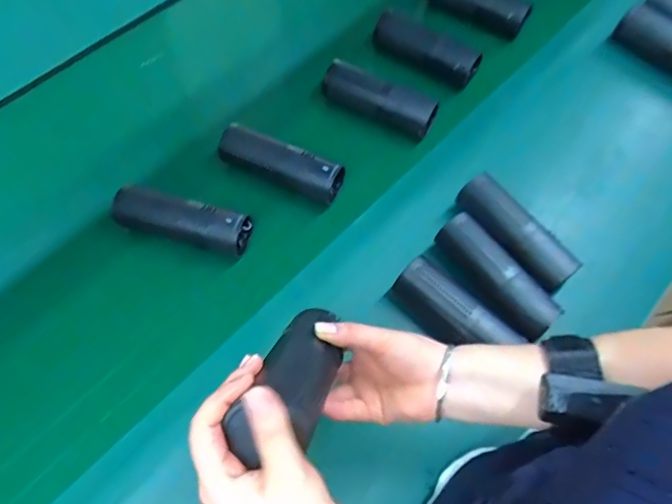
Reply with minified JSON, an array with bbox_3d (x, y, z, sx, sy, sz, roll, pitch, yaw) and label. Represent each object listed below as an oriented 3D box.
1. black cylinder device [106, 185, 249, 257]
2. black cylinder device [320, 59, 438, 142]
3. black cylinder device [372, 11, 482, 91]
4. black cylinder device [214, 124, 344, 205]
[{"bbox_3d":[-0.188,-0.038,0.624,0.164,0.043,0.046,13,64,5],"label":"black cylinder device"},{"bbox_3d":[0.061,-0.218,0.724,0.164,0.053,0.055,27,66,11],"label":"black cylinder device"},{"bbox_3d":[0.140,-0.315,0.793,0.165,0.048,0.056,33,67,14],"label":"black cylinder device"},{"bbox_3d":[-0.072,-0.118,0.666,0.168,0.045,0.038,23,65,9],"label":"black cylinder device"}]

